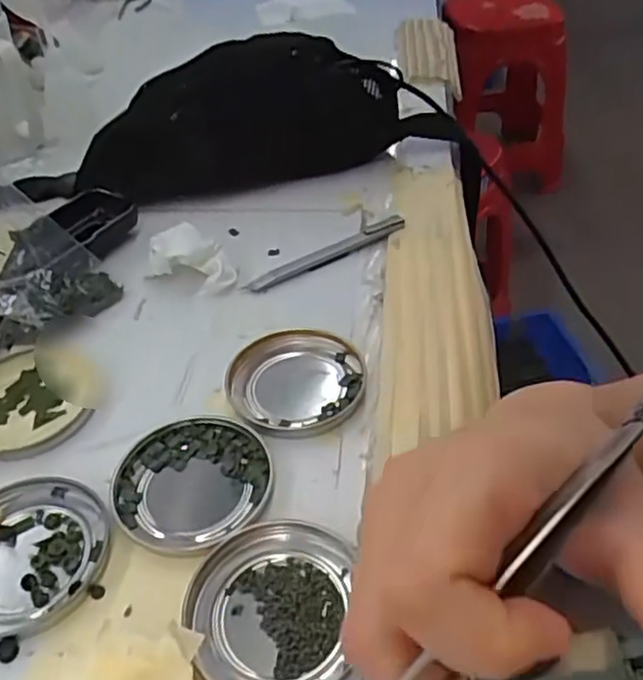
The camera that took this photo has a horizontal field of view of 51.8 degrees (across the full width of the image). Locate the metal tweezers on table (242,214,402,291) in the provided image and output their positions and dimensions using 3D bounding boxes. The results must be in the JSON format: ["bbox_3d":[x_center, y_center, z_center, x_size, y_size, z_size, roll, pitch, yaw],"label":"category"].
[{"bbox_3d":[0.005,-0.063,0.472,0.128,0.011,0.015,-23,46,-21],"label":"metal tweezers on table"}]

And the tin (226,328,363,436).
[{"bbox_3d":[-0.016,0.023,0.383,0.077,0.007,0.078,-1,43,1],"label":"tin"}]

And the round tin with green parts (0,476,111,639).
[{"bbox_3d":[-0.141,0.100,0.311,0.076,0.008,0.079,-1,43,1],"label":"round tin with green parts"}]

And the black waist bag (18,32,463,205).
[{"bbox_3d":[-0.068,-0.192,0.554,0.349,0.095,0.081,-13,44,-11],"label":"black waist bag"}]

